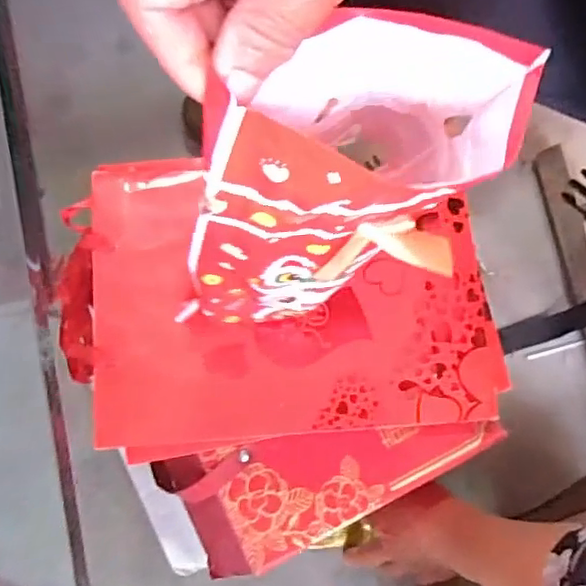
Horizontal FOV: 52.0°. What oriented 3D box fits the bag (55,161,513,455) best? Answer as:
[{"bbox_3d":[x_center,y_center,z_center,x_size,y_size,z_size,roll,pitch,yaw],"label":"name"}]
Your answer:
[{"bbox_3d":[-0.010,-0.003,0.411,0.285,0.016,0.194,-4,78,-2],"label":"bag"}]

